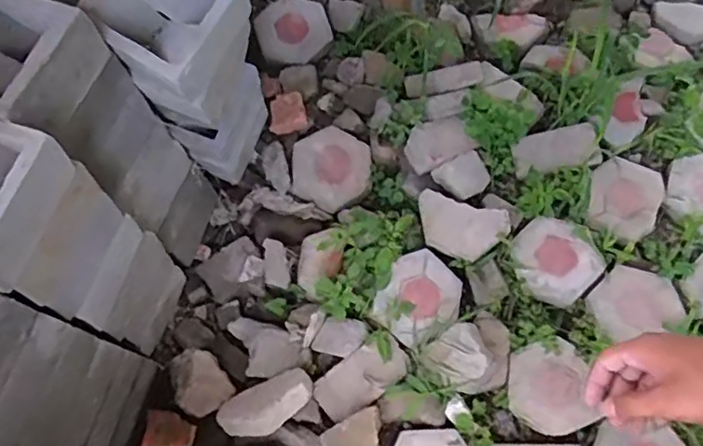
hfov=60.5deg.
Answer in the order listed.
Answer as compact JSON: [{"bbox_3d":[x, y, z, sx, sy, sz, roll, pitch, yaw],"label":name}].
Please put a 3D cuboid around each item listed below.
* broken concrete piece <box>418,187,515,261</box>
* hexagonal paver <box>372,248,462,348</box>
[{"bbox_3d":[0.259,0.013,1.442,0.221,0.042,0.133,15,86,4],"label":"broken concrete piece"},{"bbox_3d":[0.151,0.165,1.371,0.178,0.035,0.201,45,71,-3],"label":"hexagonal paver"}]

